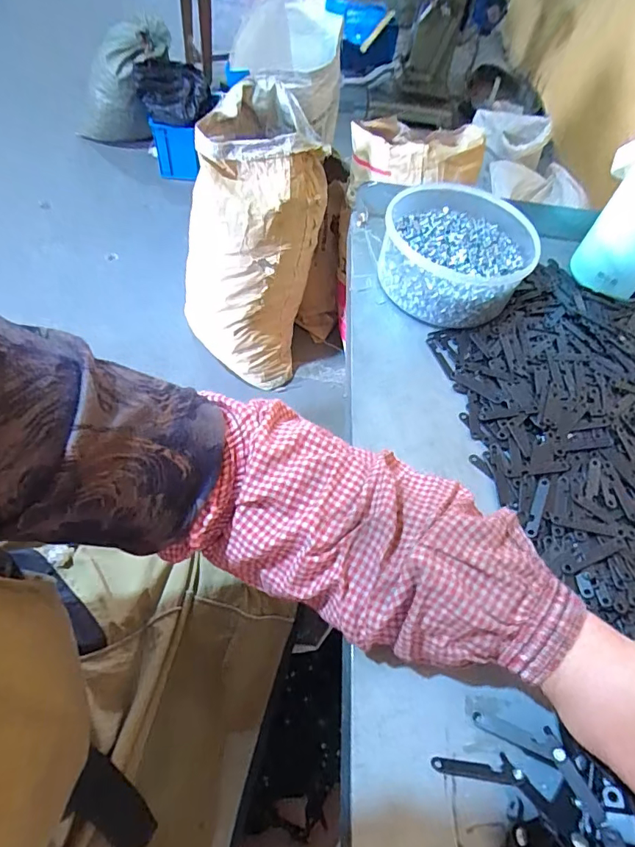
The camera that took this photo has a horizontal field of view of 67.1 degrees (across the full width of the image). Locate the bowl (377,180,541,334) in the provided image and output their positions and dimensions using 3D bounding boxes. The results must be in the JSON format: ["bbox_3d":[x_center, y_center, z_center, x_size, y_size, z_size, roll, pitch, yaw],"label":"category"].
[{"bbox_3d":[0.144,-0.182,0.501,0.143,0.063,0.171,17,57,7],"label":"bowl"}]

